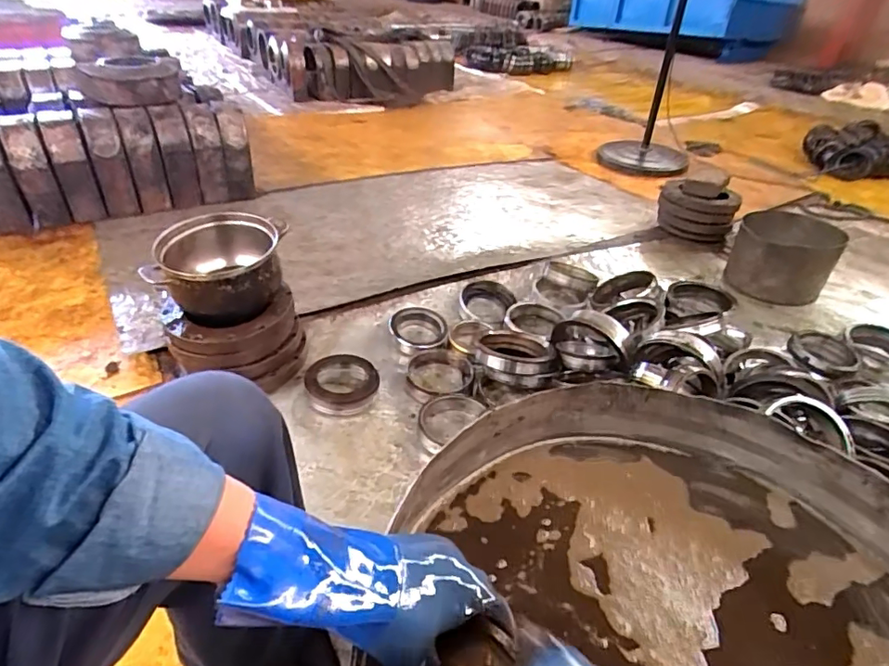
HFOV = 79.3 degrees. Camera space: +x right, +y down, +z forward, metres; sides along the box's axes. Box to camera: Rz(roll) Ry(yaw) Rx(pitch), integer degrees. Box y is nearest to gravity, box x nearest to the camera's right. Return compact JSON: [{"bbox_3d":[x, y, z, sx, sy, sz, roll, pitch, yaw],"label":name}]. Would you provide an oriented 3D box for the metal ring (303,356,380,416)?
[{"bbox_3d":[-0.204,0.096,1.073,0.141,0.046,0.144,3,36,-2],"label":"metal ring"}]

